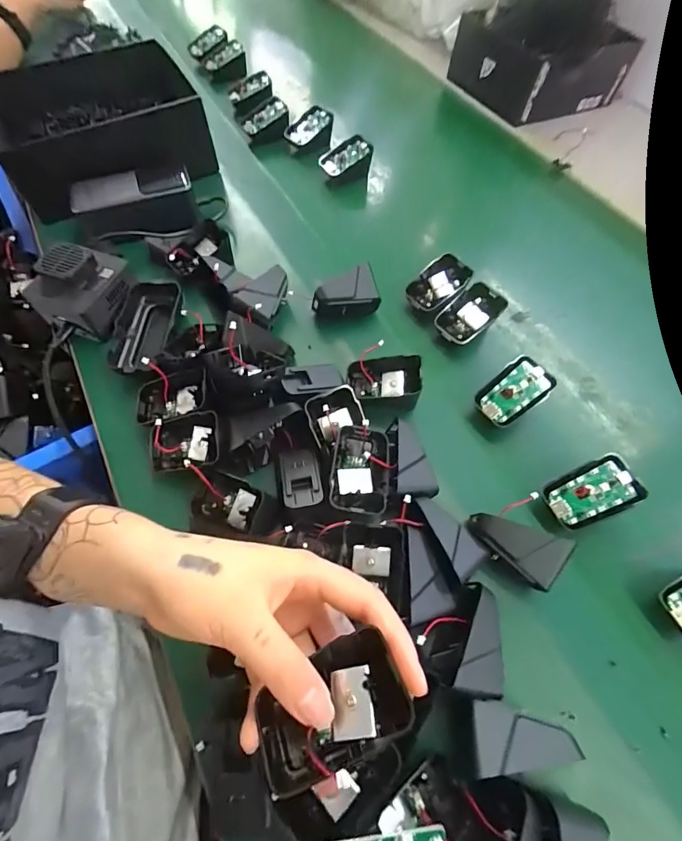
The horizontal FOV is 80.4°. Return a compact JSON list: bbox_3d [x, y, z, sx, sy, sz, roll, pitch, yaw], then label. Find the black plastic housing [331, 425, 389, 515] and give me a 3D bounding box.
[{"bbox_3d":[0.015,0.040,0.321,0.044,0.024,0.072,7,60,0],"label":"black plastic housing"}]

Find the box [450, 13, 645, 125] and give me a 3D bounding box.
[{"bbox_3d":[0.348,-0.629,0.708,0.251,0.089,0.191,-24,65,-17],"label":"box"}]

